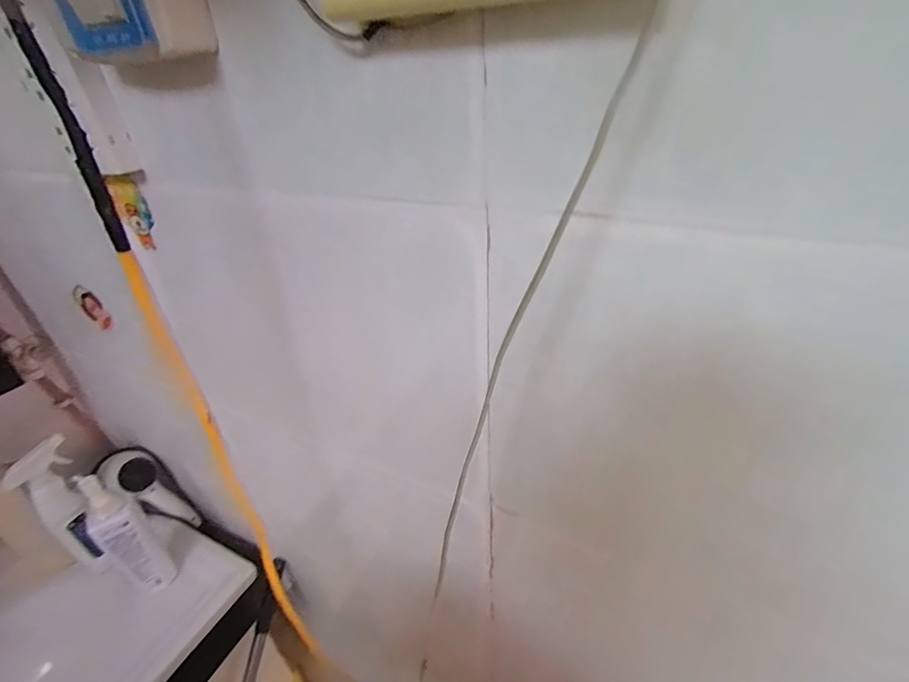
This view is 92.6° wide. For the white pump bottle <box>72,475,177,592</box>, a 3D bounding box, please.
[{"bbox_3d":[-0.474,0.285,0.627,0.055,0.231,0.039,-3,30,-1],"label":"white pump bottle"}]

